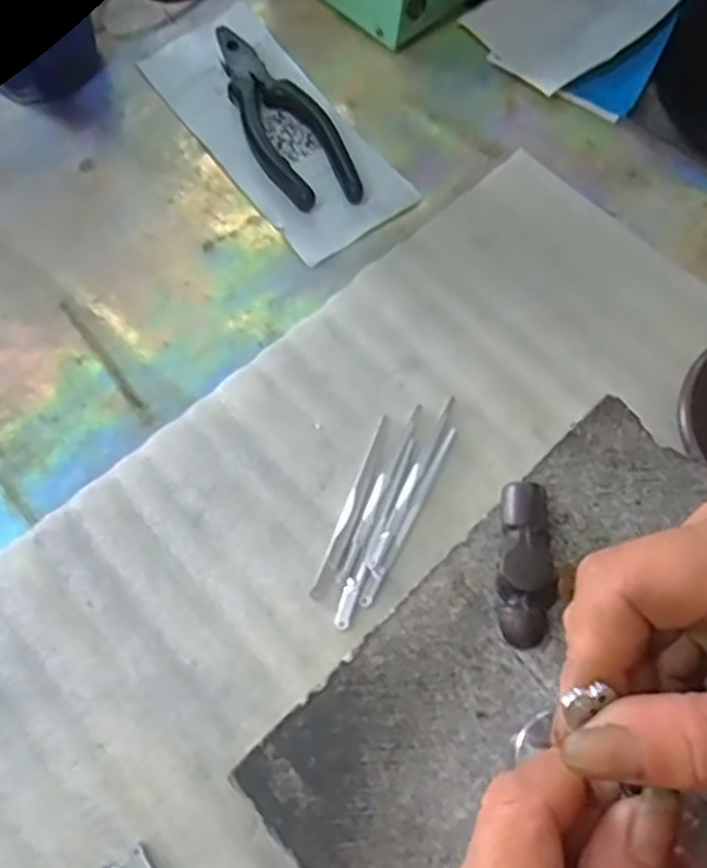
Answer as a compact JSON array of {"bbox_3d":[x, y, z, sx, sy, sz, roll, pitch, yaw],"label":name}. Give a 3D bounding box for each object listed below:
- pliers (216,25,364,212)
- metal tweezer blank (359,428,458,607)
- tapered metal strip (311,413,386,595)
[{"bbox_3d":[-0.049,-0.203,0.482,0.050,0.014,0.162,-26,67,-8],"label":"pliers"},{"bbox_3d":[0.030,0.040,0.379,0.006,0.004,0.101,26,70,14],"label":"metal tweezer blank"},{"bbox_3d":[-0.001,0.034,0.382,0.005,0.004,0.101,17,68,11],"label":"tapered metal strip"}]

